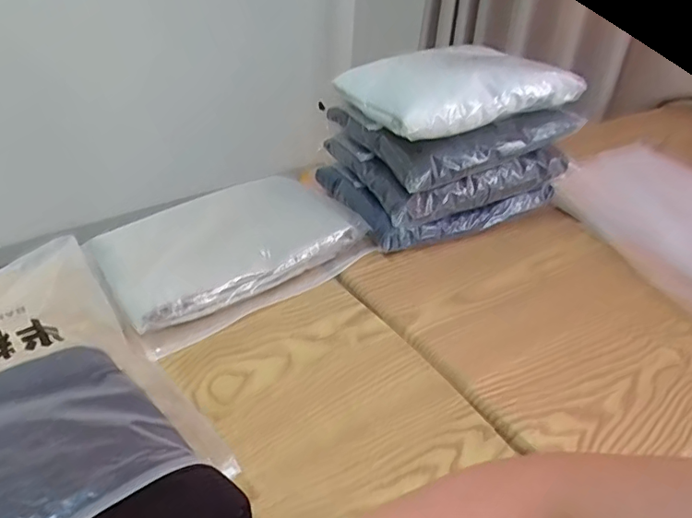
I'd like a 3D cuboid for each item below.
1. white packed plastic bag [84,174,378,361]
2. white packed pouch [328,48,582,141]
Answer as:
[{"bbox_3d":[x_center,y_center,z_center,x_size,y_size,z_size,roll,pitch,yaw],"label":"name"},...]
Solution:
[{"bbox_3d":[-0.130,-0.027,0.673,0.312,0.087,0.183,-21,43,-31],"label":"white packed plastic bag"},{"bbox_3d":[0.152,-0.240,0.731,0.273,0.068,0.184,-13,37,-23],"label":"white packed pouch"}]

